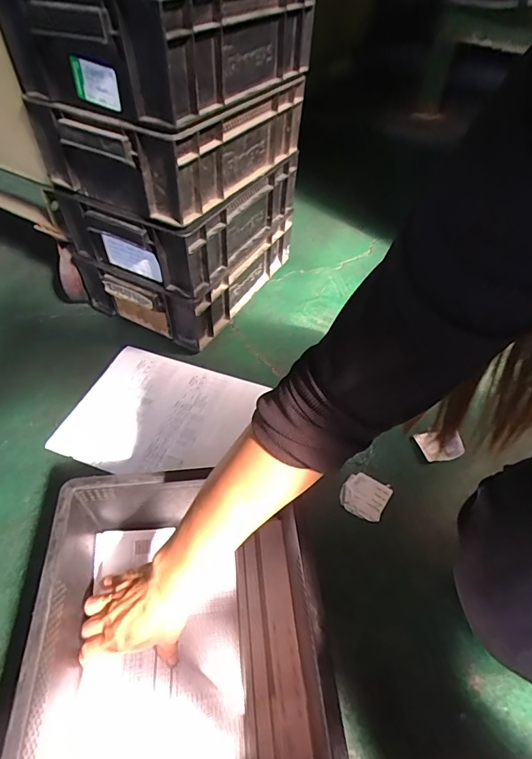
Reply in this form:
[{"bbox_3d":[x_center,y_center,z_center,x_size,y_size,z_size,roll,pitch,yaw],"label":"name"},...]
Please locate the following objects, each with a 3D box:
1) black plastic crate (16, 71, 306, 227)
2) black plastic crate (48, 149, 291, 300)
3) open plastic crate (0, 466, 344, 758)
[{"bbox_3d":[-0.129,-0.377,0.640,0.238,0.113,0.339,22,52,16],"label":"black plastic crate"},{"bbox_3d":[-0.129,-0.296,0.735,0.247,0.138,0.349,26,53,19],"label":"black plastic crate"},{"bbox_3d":[-0.077,0.259,0.391,0.250,0.122,0.333,-6,51,-6],"label":"open plastic crate"}]

